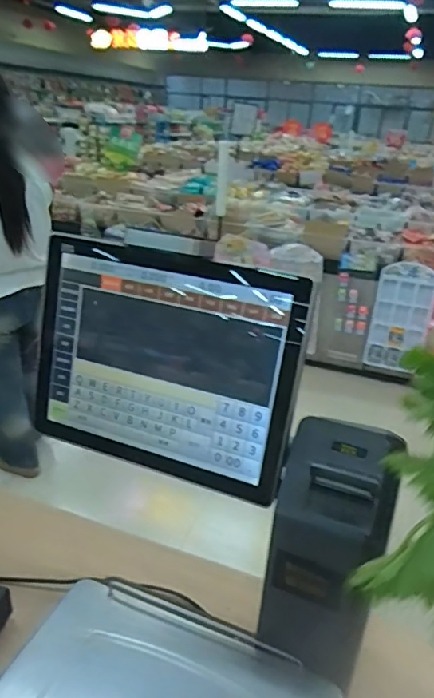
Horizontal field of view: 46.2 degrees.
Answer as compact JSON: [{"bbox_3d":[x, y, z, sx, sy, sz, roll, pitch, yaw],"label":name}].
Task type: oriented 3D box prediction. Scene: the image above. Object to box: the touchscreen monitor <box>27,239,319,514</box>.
[{"bbox_3d":[-0.075,0.019,0.632,0.346,0.271,0.050,13,12,19],"label":"touchscreen monitor"}]

